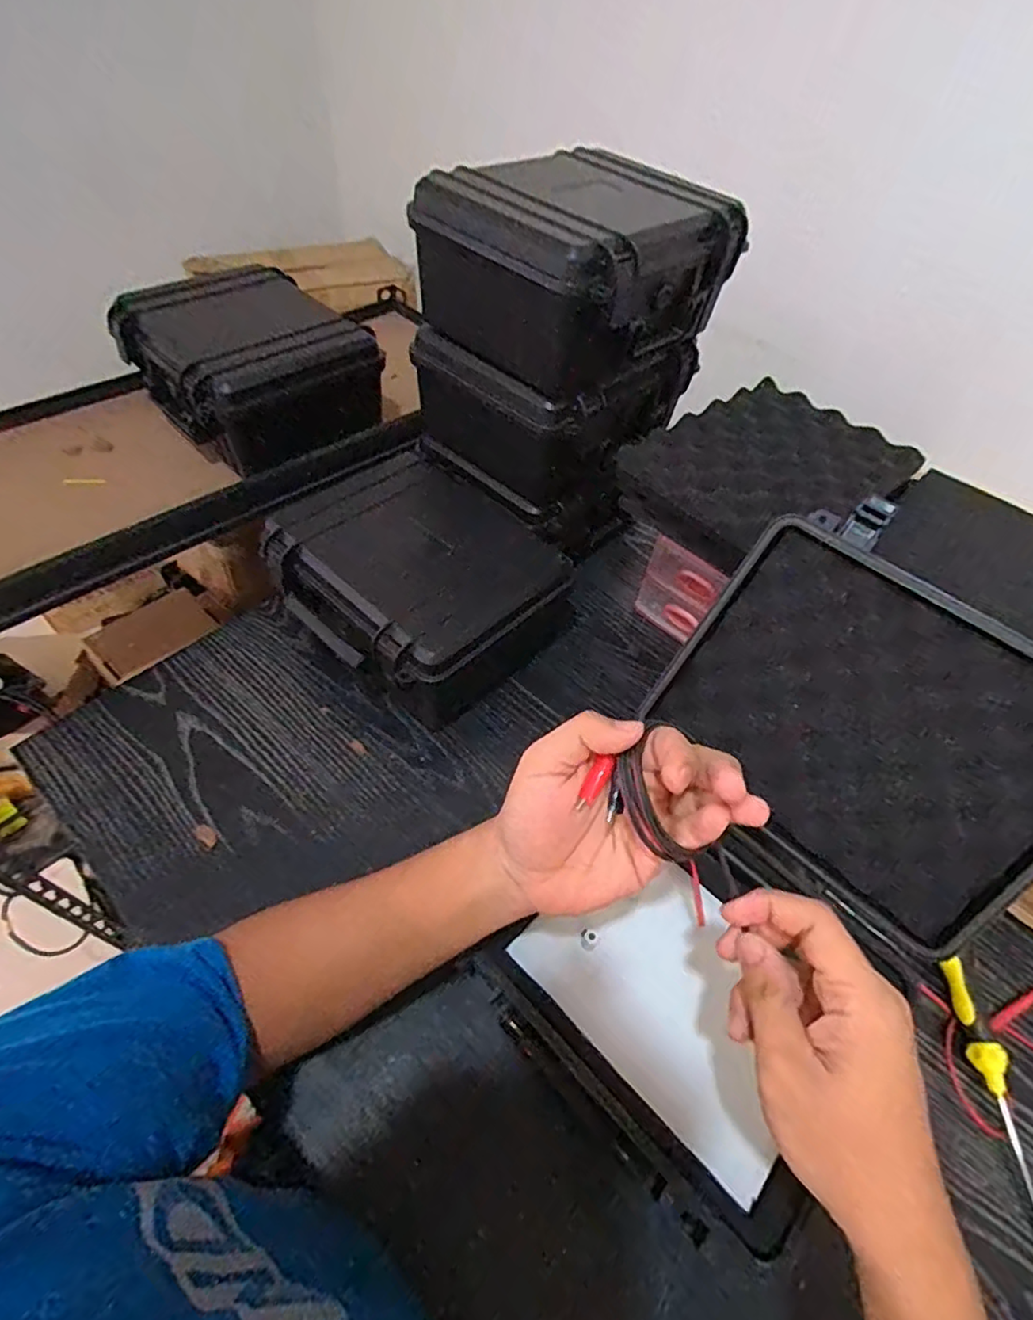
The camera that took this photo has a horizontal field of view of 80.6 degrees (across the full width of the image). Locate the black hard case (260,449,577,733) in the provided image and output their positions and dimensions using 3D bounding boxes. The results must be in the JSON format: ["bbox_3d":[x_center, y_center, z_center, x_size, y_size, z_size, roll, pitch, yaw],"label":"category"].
[{"bbox_3d":[-0.109,-0.088,0.663,0.245,0.113,0.274,-36,63,-28],"label":"black hard case"}]

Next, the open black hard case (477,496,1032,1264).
[{"bbox_3d":[0.192,0.130,0.448,0.279,0.263,0.413,38,58,22],"label":"open black hard case"}]

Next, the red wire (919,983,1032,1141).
[{"bbox_3d":[0.407,0.312,0.484,0.152,0.018,0.100,1,52,-5],"label":"red wire"}]

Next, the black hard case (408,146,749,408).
[{"bbox_3d":[0.059,-0.399,0.619,0.230,0.131,0.239,39,59,23],"label":"black hard case"}]

